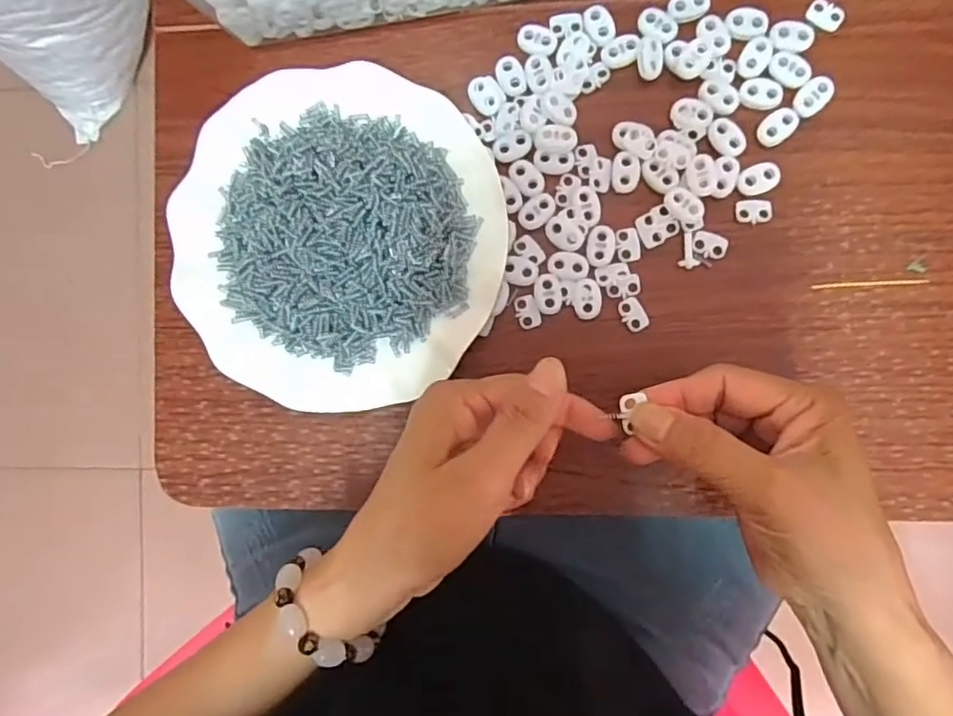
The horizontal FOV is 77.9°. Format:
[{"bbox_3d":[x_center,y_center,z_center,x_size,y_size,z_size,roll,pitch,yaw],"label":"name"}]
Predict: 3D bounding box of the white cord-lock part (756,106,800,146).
[{"bbox_3d":[0.164,-0.125,0.318,0.022,0.004,0.016,-41,87,5],"label":"white cord-lock part"}]

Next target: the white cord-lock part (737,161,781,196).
[{"bbox_3d":[0.154,-0.097,0.321,0.022,0.004,0.016,-15,89,6],"label":"white cord-lock part"}]

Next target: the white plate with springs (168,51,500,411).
[{"bbox_3d":[-0.077,-0.067,0.333,0.182,0.027,0.179,0,91,6],"label":"white plate with springs"}]

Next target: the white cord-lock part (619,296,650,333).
[{"bbox_3d":[0.088,-0.024,0.328,0.013,0.004,0.020,-28,88,6],"label":"white cord-lock part"}]

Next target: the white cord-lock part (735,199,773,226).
[{"bbox_3d":[0.152,-0.080,0.322,0.019,0.004,0.012,-2,91,6],"label":"white cord-lock part"}]

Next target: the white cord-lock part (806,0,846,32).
[{"bbox_3d":[0.190,-0.186,0.320,0.019,0.004,0.014,35,94,4],"label":"white cord-lock part"}]

